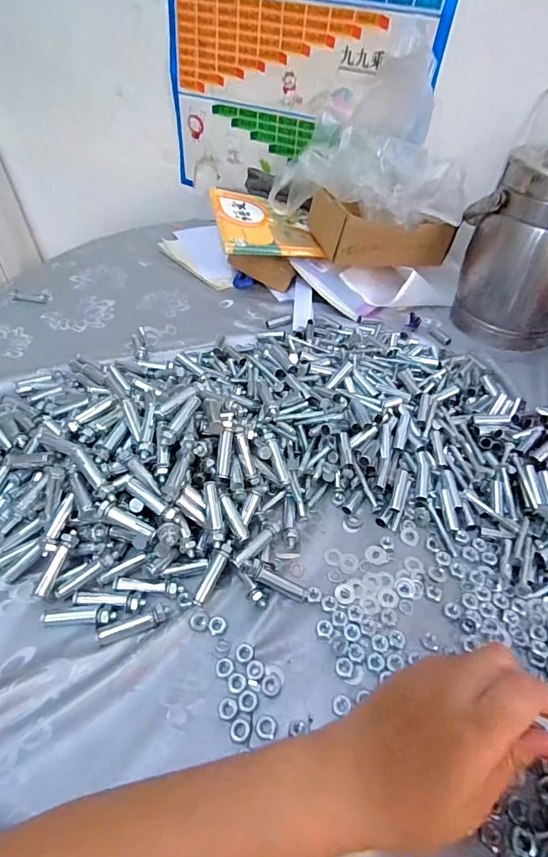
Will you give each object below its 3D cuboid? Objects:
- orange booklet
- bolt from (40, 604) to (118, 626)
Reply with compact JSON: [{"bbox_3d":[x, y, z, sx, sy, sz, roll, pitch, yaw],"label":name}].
[{"bbox_3d":[-0.017,-0.323,0.691,0.147,0.018,0.190,-2,51,-19],"label":"orange booklet"},{"bbox_3d":[-0.147,0.140,0.332,0.055,0.011,0.015,2,45,-1],"label":"bolt"}]

